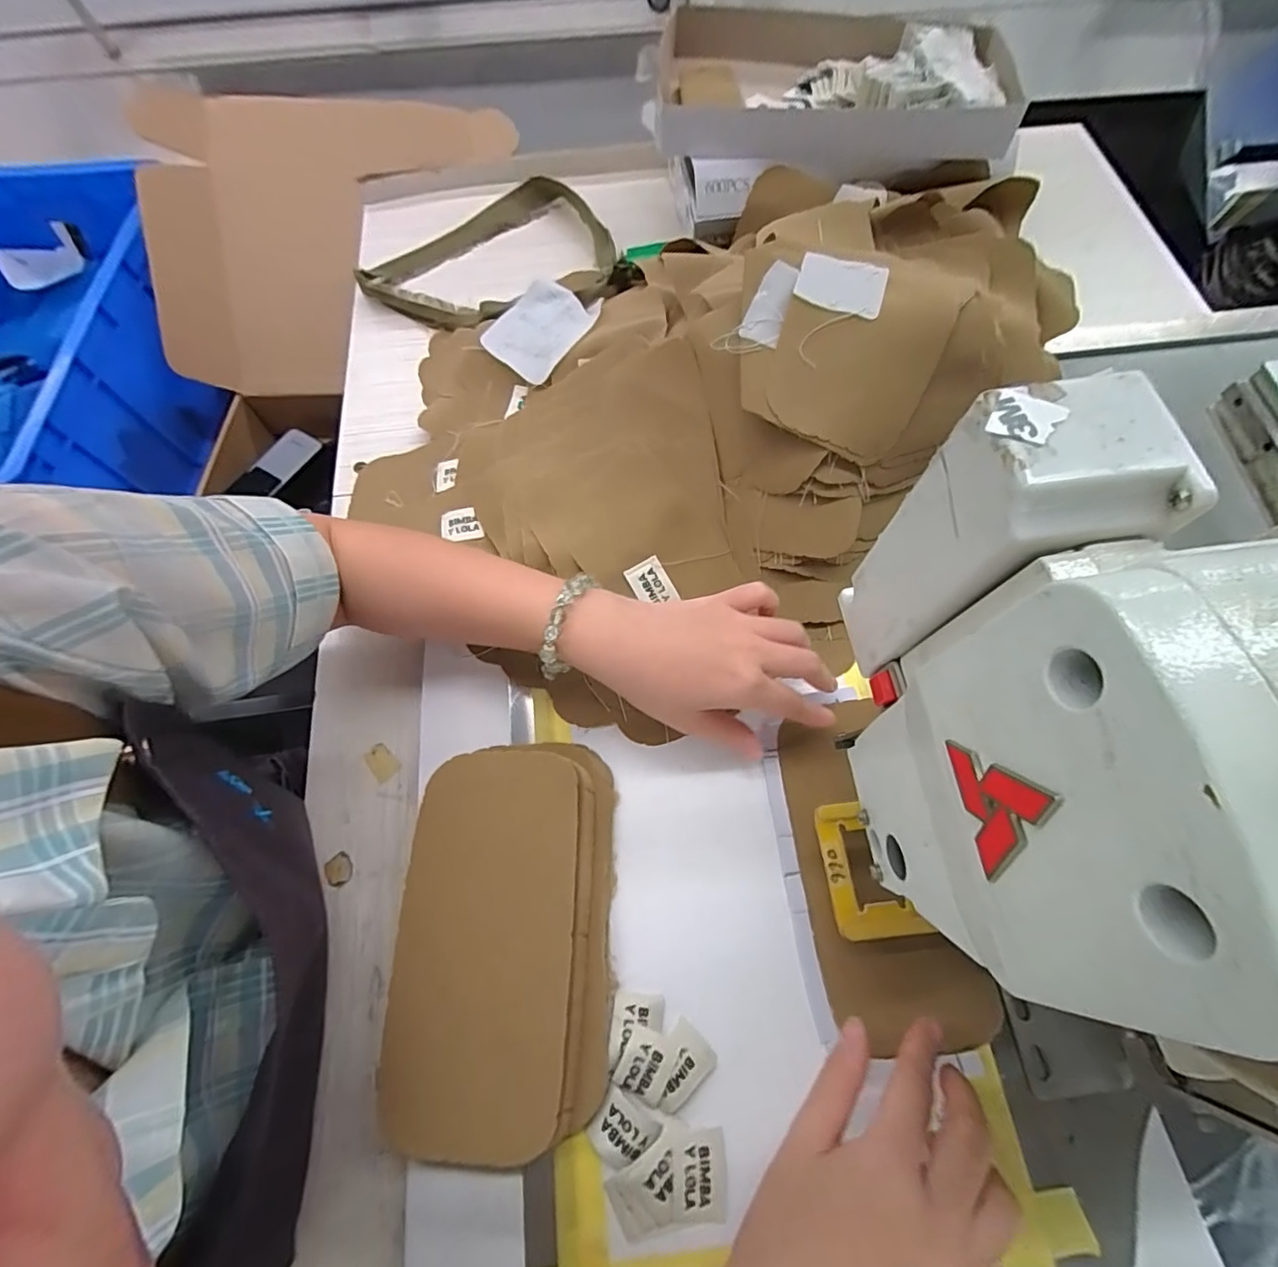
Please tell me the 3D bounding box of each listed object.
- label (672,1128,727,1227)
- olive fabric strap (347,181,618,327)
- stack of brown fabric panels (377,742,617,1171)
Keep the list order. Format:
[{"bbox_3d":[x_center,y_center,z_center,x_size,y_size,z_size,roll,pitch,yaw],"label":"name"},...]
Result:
[{"bbox_3d":[0.031,0.275,0.277,0.027,0.004,0.037,-2,70,1],"label":"label"},{"bbox_3d":[-0.126,-0.384,0.546,0.238,0.045,0.221,24,72,10],"label":"olive fabric strap"},{"bbox_3d":[-0.071,0.166,0.307,0.108,0.040,0.202,0,69,2],"label":"stack of brown fabric panels"}]

